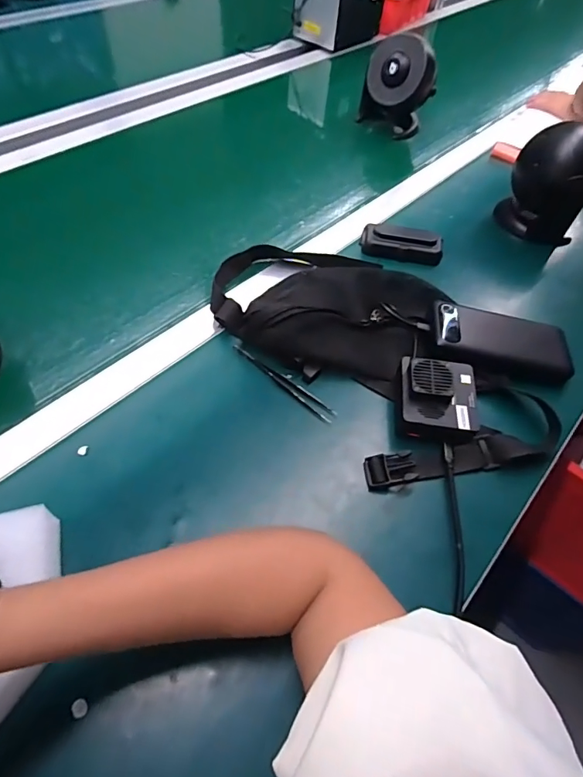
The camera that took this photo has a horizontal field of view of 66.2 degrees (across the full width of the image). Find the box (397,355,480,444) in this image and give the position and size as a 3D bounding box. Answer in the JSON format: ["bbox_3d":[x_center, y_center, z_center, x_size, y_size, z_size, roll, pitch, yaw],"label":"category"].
[{"bbox_3d":[0.139,0.007,0.432,0.075,0.038,0.077,7,55,0],"label":"box"}]

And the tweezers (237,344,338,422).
[{"bbox_3d":[-0.009,-0.009,0.457,0.129,0.012,0.019,35,60,18],"label":"tweezers"}]

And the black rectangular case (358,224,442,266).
[{"bbox_3d":[0.147,-0.190,0.595,0.105,0.026,0.042,9,55,2],"label":"black rectangular case"}]

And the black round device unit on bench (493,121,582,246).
[{"bbox_3d":[0.354,-0.278,0.615,0.104,0.128,0.086,22,57,10],"label":"black round device unit on bench"}]

